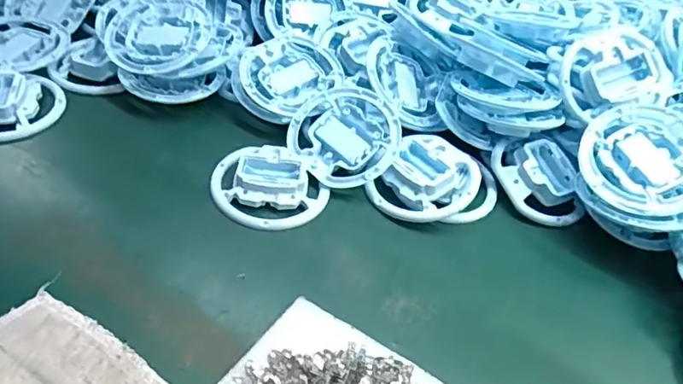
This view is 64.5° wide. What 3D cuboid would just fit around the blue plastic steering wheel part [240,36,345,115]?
[{"bbox_3d":[-0.055,-0.124,0.554,0.091,0.019,0.100,31,48,21],"label":"blue plastic steering wheel part"}]

